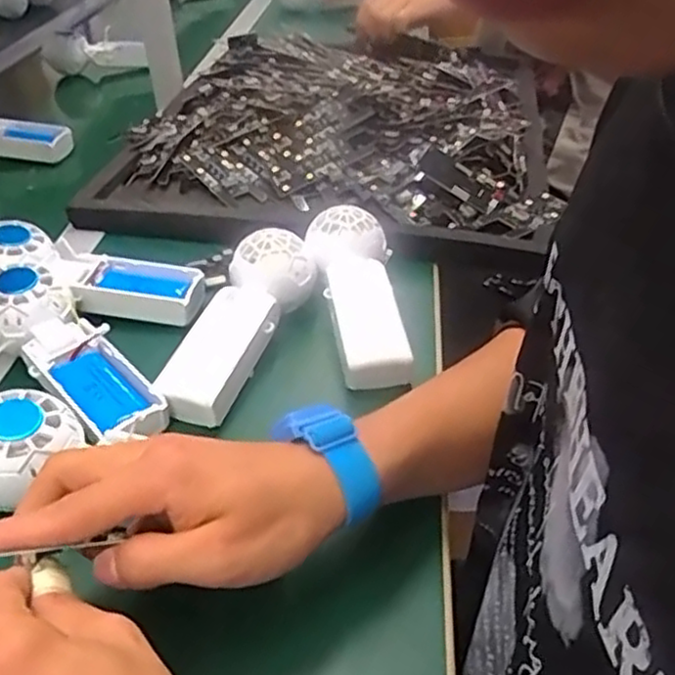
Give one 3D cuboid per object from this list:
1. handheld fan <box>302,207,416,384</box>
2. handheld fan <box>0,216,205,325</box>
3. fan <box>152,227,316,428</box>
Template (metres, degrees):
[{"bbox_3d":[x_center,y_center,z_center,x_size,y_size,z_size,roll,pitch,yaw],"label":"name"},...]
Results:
[{"bbox_3d":[0.016,-0.029,0.515,0.061,0.028,0.167,-5,51,-9],"label":"handheld fan"},{"bbox_3d":[-0.186,-0.049,0.533,0.163,0.028,0.056,17,36,-3],"label":"handheld fan"},{"bbox_3d":[-0.071,-0.012,0.496,0.060,0.039,0.167,13,51,16],"label":"fan"}]

